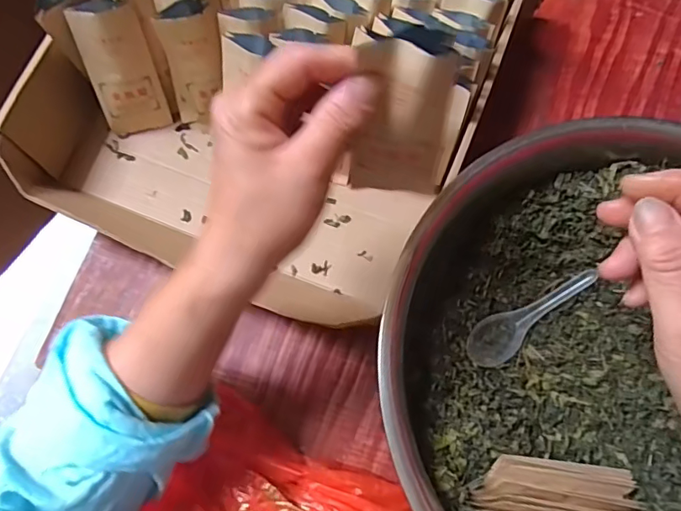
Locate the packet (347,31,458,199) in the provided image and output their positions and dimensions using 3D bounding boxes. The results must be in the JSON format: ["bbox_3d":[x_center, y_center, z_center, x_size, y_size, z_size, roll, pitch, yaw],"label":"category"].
[{"bbox_3d":[0.034,-0.069,0.272,0.051,0.111,0.014,2,61,-1],"label":"packet"}]

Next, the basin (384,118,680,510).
[{"bbox_3d":[0.192,0.079,0.362,0.322,0.103,0.308,0,74,-1],"label":"basin"}]

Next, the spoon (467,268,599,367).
[{"bbox_3d":[0.146,0.046,0.400,0.109,0.021,0.033,-36,77,4],"label":"spoon"}]

